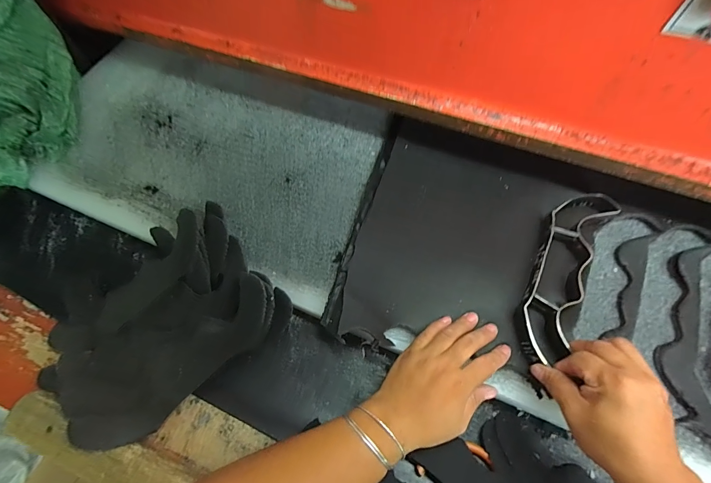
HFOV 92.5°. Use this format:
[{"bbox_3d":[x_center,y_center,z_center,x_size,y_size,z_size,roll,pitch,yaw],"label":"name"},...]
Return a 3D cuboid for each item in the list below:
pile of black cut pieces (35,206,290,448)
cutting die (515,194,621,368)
[{"bbox_3d":[-0.235,0.089,0.406,0.259,0.049,0.201,-39,71,-12],"label":"pile of black cut pieces"},{"bbox_3d":[0.241,0.031,0.402,0.063,0.029,0.232,29,71,14],"label":"cutting die"}]

